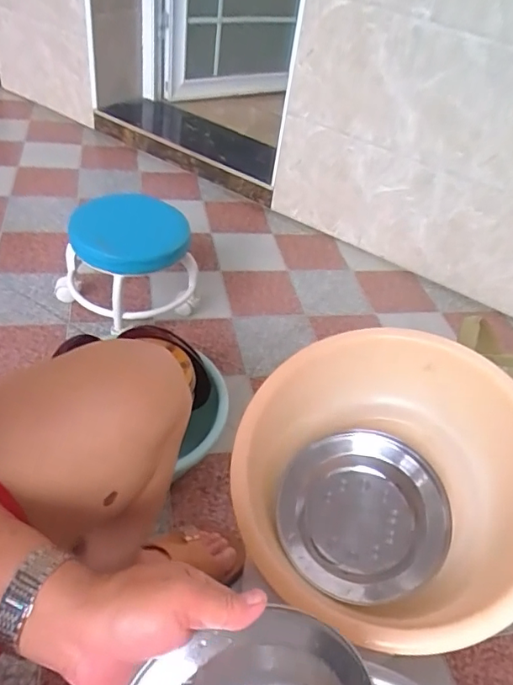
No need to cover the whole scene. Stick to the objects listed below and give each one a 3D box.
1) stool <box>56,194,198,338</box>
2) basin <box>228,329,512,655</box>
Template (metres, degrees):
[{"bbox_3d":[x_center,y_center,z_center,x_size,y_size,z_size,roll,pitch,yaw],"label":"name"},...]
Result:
[{"bbox_3d":[-0.291,-0.173,1.185,0.278,0.224,0.245,34,47,23],"label":"stool"},{"bbox_3d":[0.149,0.154,0.601,0.329,0.145,0.329,-2,56,3],"label":"basin"}]

